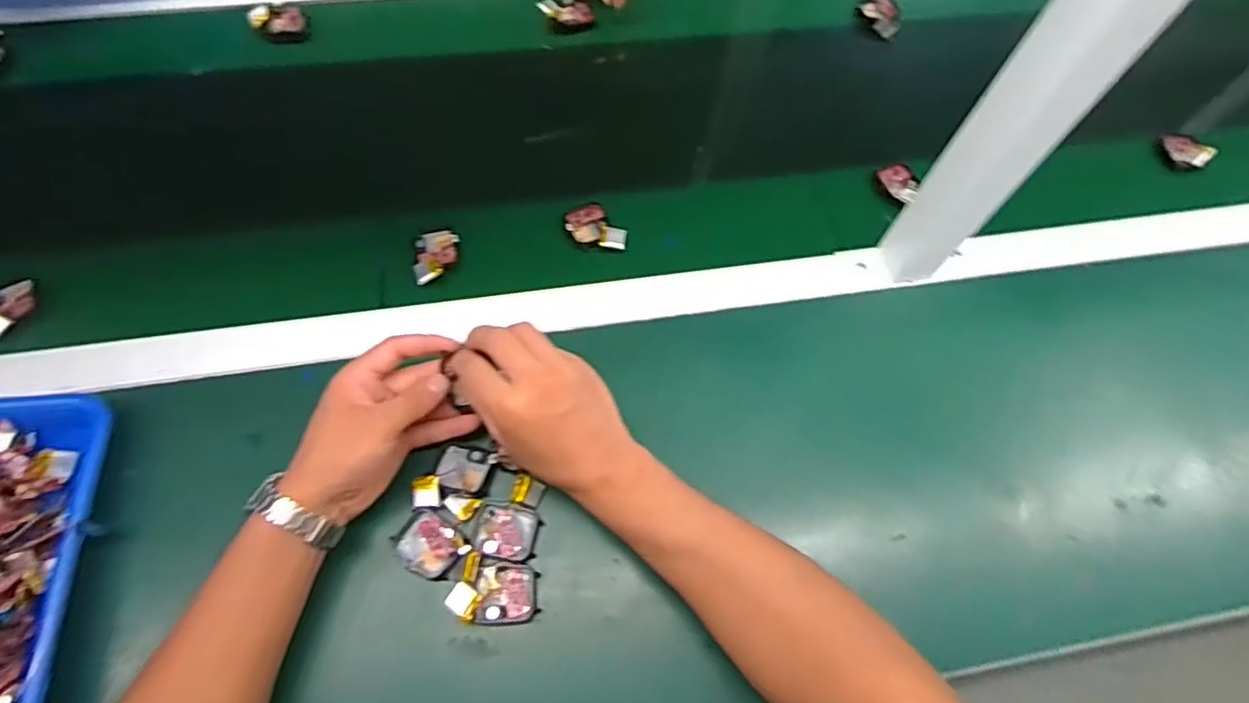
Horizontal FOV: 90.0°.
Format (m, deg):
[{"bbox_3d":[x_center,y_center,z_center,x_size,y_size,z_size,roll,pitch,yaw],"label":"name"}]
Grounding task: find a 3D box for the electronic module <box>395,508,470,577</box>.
[{"bbox_3d":[-0.136,0.134,0.434,0.047,0.010,0.038,31,67,11],"label":"electronic module"}]

